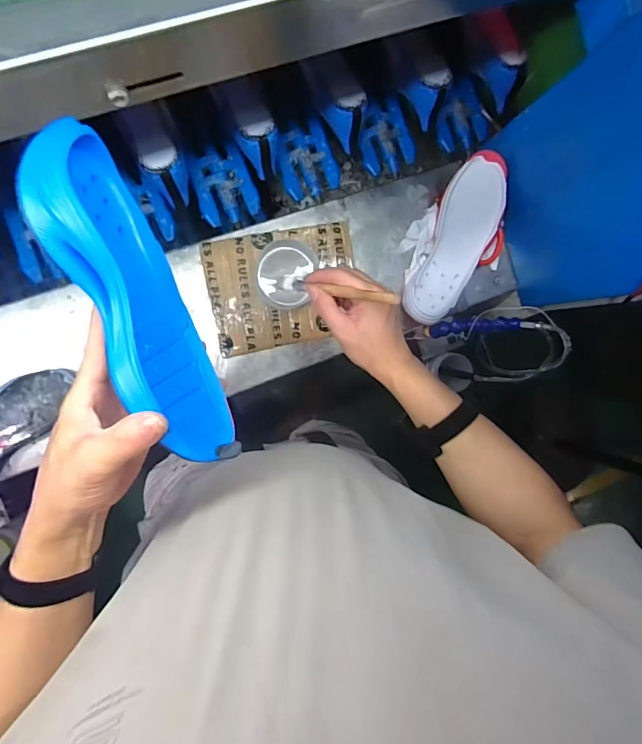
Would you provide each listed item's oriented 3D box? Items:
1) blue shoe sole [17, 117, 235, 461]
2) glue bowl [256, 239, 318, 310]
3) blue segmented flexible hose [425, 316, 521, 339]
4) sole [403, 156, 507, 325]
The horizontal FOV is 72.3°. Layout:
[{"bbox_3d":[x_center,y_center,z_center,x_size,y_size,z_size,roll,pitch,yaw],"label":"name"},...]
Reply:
[{"bbox_3d":[-0.137,-0.044,0.326,0.053,0.095,0.248,-18,104,17],"label":"blue shoe sole"},{"bbox_3d":[-0.053,-0.147,0.668,0.085,0.045,0.094,12,92,-8],"label":"glue bowl"},{"bbox_3d":[0.234,-0.072,0.700,0.148,0.037,0.024,-3,95,33],"label":"blue segmented flexible hose"},{"bbox_3d":[0.226,-0.209,0.723,0.099,0.032,0.270,23,90,-9],"label":"sole"}]

